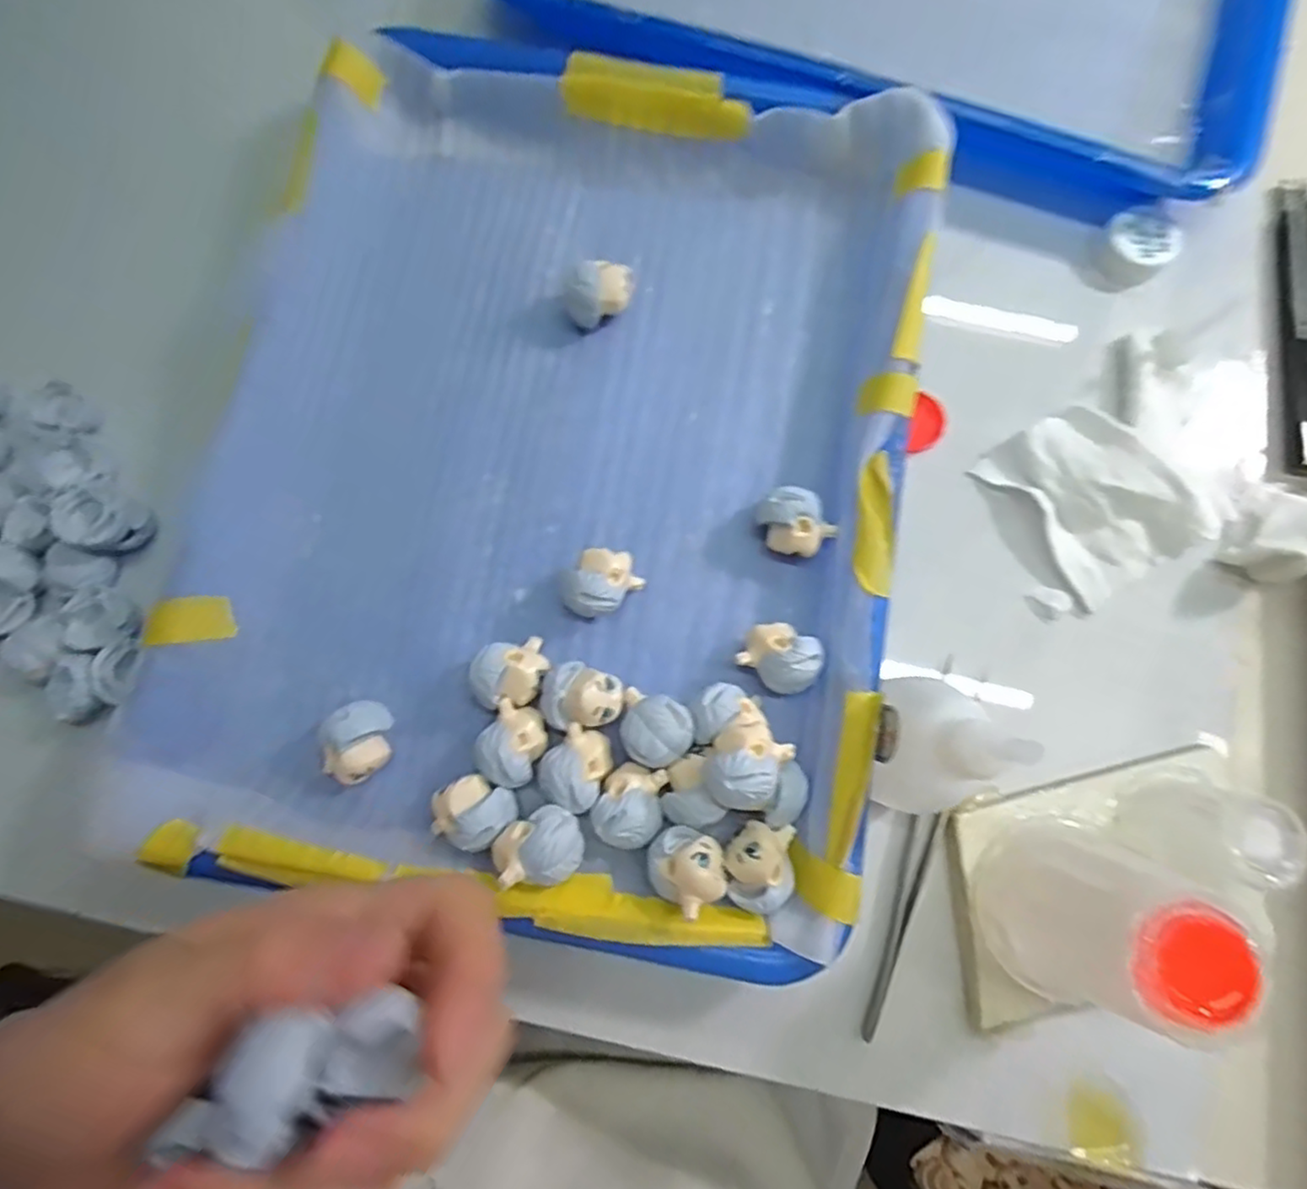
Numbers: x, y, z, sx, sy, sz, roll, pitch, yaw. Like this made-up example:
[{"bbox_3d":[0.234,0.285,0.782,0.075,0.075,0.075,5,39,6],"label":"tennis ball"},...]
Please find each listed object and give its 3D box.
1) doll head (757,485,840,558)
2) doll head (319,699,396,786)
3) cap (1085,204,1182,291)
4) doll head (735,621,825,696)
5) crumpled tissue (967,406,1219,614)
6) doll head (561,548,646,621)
[{"bbox_3d":[0.053,-0.026,0.253,0.021,0.022,0.026,-42,81,-6],"label":"doll head"},{"bbox_3d":[-0.105,0.052,0.237,0.020,0.022,0.029,19,80,4],"label":"doll head"},{"bbox_3d":[0.203,-0.145,0.284,0.028,0.011,0.033,43,83,8],"label":"cap"},{"bbox_3d":[0.046,0.023,0.244,0.027,0.021,0.022,31,81,6],"label":"doll head"},{"bbox_3d":[0.172,-0.038,0.262,0.054,0.014,0.071,-30,80,-5],"label":"crumpled tissue"},{"bbox_3d":[-0.020,-0.004,0.249,0.021,0.023,0.029,41,83,8],"label":"doll head"}]

